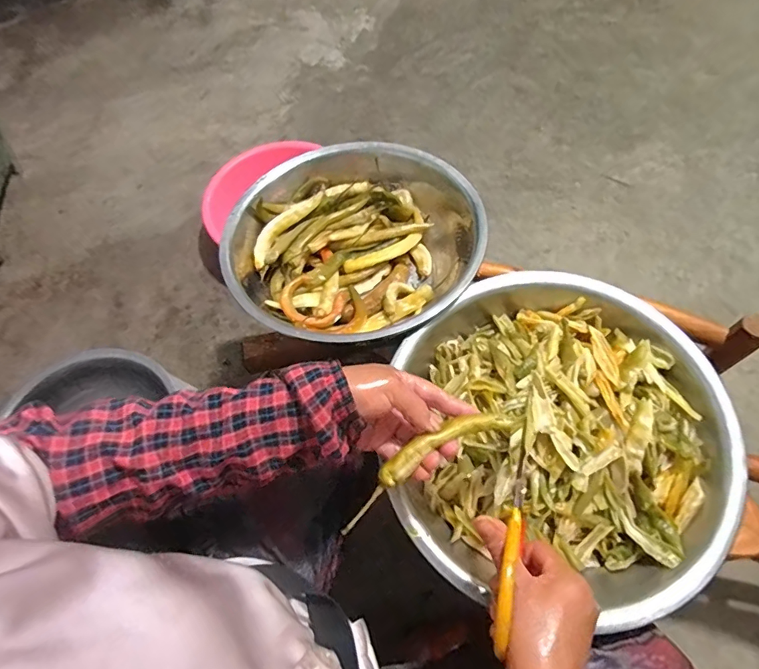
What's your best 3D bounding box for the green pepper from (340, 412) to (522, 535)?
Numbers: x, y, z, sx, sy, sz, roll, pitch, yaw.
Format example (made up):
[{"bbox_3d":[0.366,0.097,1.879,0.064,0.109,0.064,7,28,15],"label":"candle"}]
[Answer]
[{"bbox_3d":[0.043,0.102,0.390,0.176,0.028,0.030,-27,64,-16],"label":"green pepper"}]

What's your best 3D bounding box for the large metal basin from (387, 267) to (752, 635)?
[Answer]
[{"bbox_3d":[0.195,0.097,0.508,0.329,0.092,0.346,3,62,3],"label":"large metal basin"}]

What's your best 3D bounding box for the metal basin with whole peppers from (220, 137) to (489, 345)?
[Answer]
[{"bbox_3d":[-0.034,-0.123,0.642,0.325,0.101,0.330,-1,62,1],"label":"metal basin with whole peppers"}]

